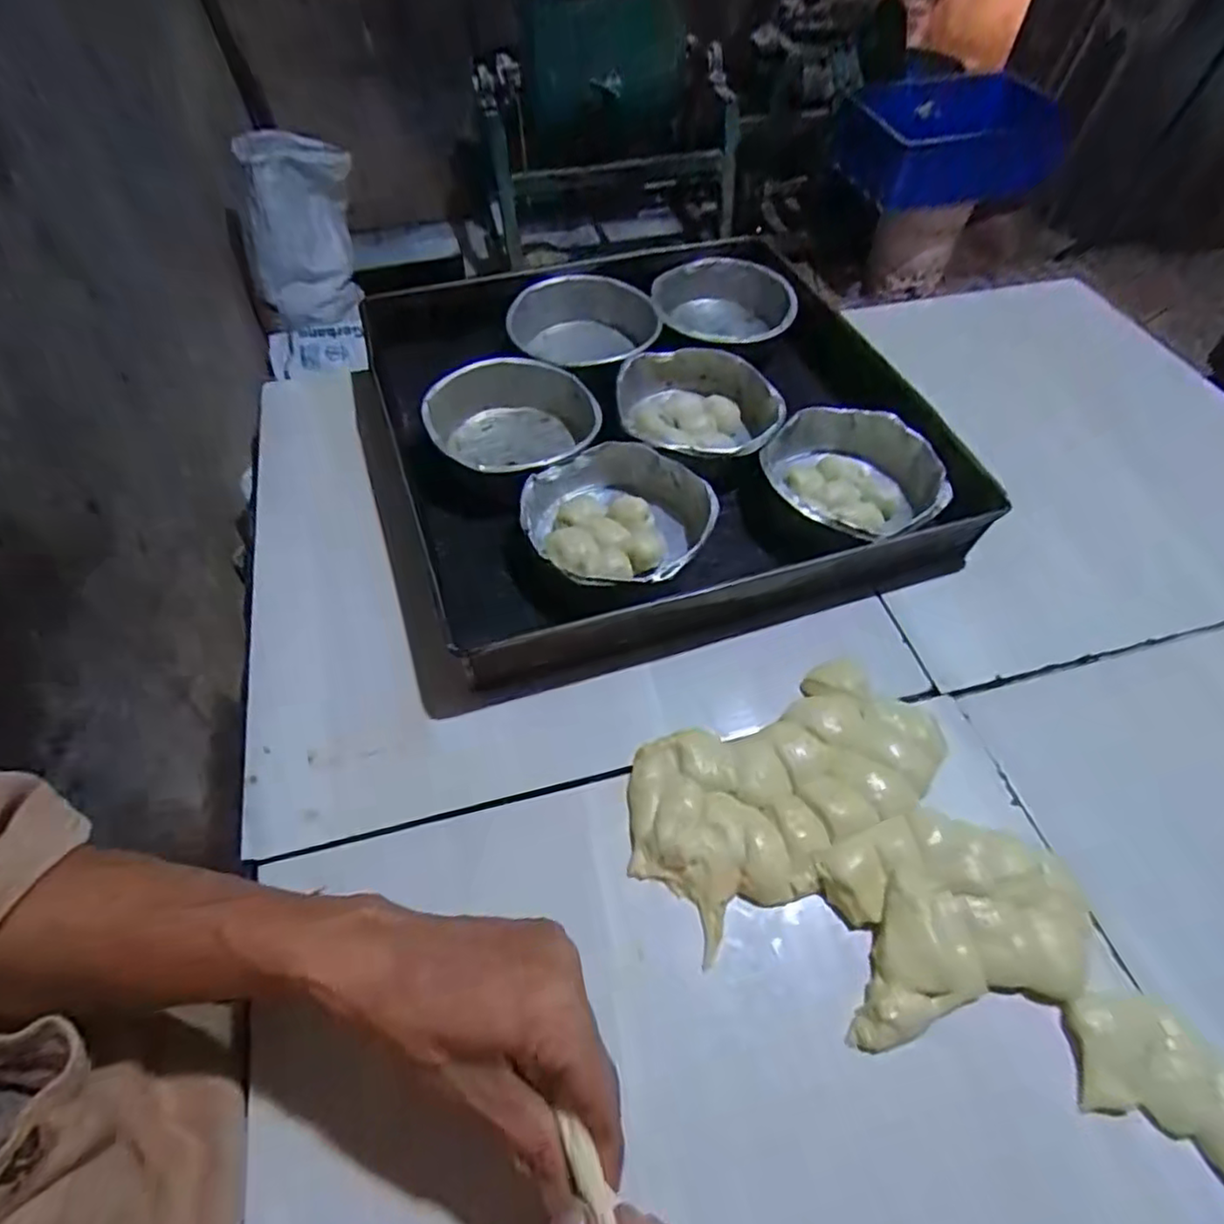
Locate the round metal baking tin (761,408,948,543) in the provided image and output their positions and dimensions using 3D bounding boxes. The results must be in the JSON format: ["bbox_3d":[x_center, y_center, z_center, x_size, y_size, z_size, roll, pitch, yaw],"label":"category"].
[{"bbox_3d":[0.211,-0.113,0.575,0.153,0.051,0.154,0,56,1],"label":"round metal baking tin"}]

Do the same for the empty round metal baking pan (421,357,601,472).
[{"bbox_3d":[-0.090,-0.170,0.597,0.147,0.049,0.153,0,56,1],"label":"empty round metal baking pan"}]

